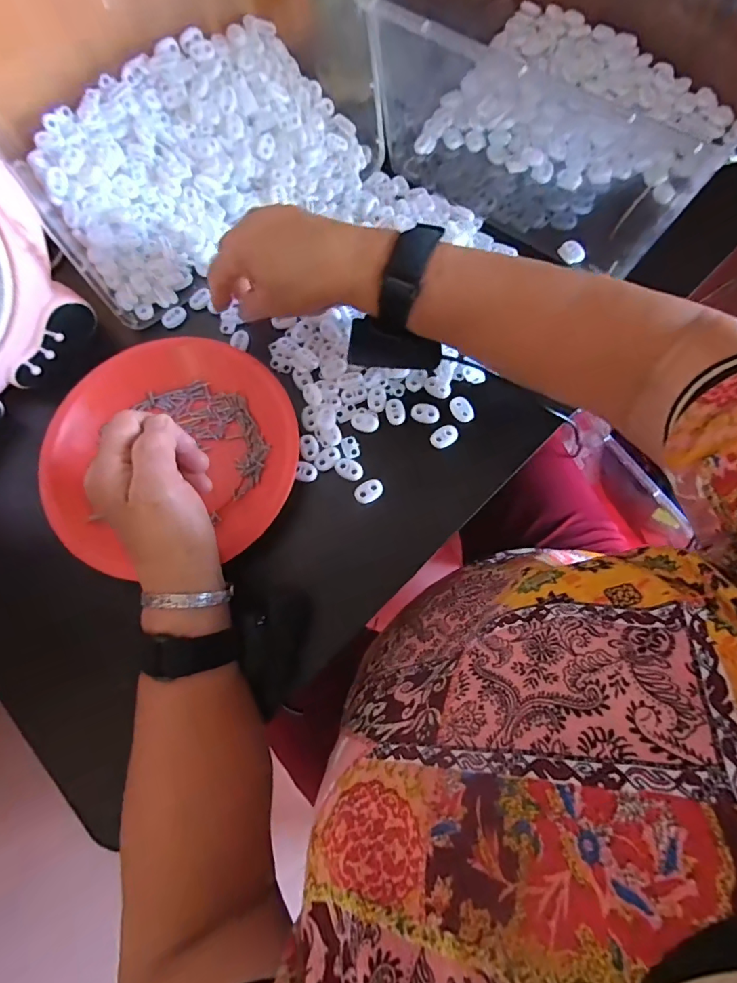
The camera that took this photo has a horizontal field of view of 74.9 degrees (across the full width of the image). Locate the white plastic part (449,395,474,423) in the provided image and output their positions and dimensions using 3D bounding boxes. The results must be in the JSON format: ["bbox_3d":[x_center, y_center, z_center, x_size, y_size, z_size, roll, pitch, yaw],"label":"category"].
[{"bbox_3d":[0.078,-0.068,0.399,0.016,0.004,0.024,-28,76,-9],"label":"white plastic part"}]

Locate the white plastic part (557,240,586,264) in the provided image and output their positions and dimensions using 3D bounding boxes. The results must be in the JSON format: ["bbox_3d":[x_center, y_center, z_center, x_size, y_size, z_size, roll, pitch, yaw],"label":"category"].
[{"bbox_3d":[0.186,-0.219,0.438,0.019,0.006,0.022,-16,75,-6],"label":"white plastic part"}]

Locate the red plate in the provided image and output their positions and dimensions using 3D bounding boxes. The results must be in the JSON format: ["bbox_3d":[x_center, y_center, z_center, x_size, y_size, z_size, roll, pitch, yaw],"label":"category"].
[{"bbox_3d":[-0.162,-0.031,0.387,0.206,0.031,0.191,0,74,-1],"label":"red plate"}]

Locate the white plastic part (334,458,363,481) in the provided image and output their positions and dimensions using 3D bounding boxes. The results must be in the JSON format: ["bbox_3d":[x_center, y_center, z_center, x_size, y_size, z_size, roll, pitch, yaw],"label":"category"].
[{"bbox_3d":[-0.015,-0.018,0.387,0.023,0.004,0.017,21,75,5],"label":"white plastic part"}]

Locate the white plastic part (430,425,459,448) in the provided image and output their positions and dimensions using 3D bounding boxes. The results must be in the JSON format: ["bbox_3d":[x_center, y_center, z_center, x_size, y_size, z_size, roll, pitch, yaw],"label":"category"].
[{"bbox_3d":[0.062,-0.045,0.394,0.022,0.004,0.017,-22,75,-7],"label":"white plastic part"}]

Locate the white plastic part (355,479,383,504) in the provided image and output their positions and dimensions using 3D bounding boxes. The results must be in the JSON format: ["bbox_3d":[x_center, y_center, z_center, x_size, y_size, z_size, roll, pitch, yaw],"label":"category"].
[{"bbox_3d":[0.001,0.000,0.381,0.023,0.004,0.016,-36,77,-10],"label":"white plastic part"}]

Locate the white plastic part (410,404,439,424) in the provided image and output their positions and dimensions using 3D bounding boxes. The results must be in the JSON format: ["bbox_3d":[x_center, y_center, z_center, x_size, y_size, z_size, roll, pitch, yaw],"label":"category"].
[{"bbox_3d":[0.047,-0.065,0.398,0.023,0.004,0.015,14,74,3],"label":"white plastic part"}]

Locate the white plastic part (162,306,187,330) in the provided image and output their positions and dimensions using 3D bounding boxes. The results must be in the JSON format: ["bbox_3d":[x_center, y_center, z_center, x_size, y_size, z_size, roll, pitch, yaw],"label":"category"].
[{"bbox_3d":[-0.175,-0.157,0.434,0.024,0.008,0.012,-41,78,-11],"label":"white plastic part"}]

